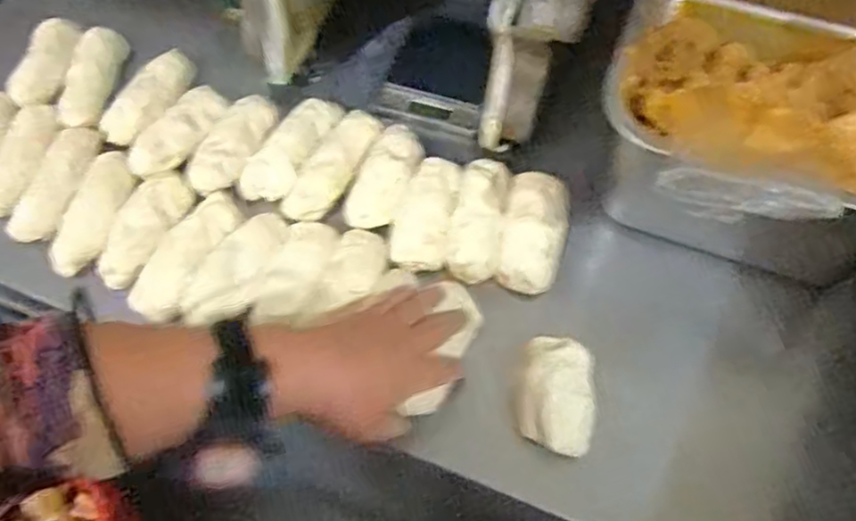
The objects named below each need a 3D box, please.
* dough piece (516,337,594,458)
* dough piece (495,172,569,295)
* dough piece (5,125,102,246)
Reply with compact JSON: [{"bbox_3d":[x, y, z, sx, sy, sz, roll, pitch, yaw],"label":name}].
[{"bbox_3d":[0.097,0.101,0.544,0.055,0.030,0.083,7,63,5],"label":"dough piece"},{"bbox_3d":[0.091,-0.028,0.618,0.052,0.034,0.106,13,64,8],"label":"dough piece"},{"bbox_3d":[-0.330,-0.069,0.643,0.050,0.034,0.117,26,66,14],"label":"dough piece"}]

